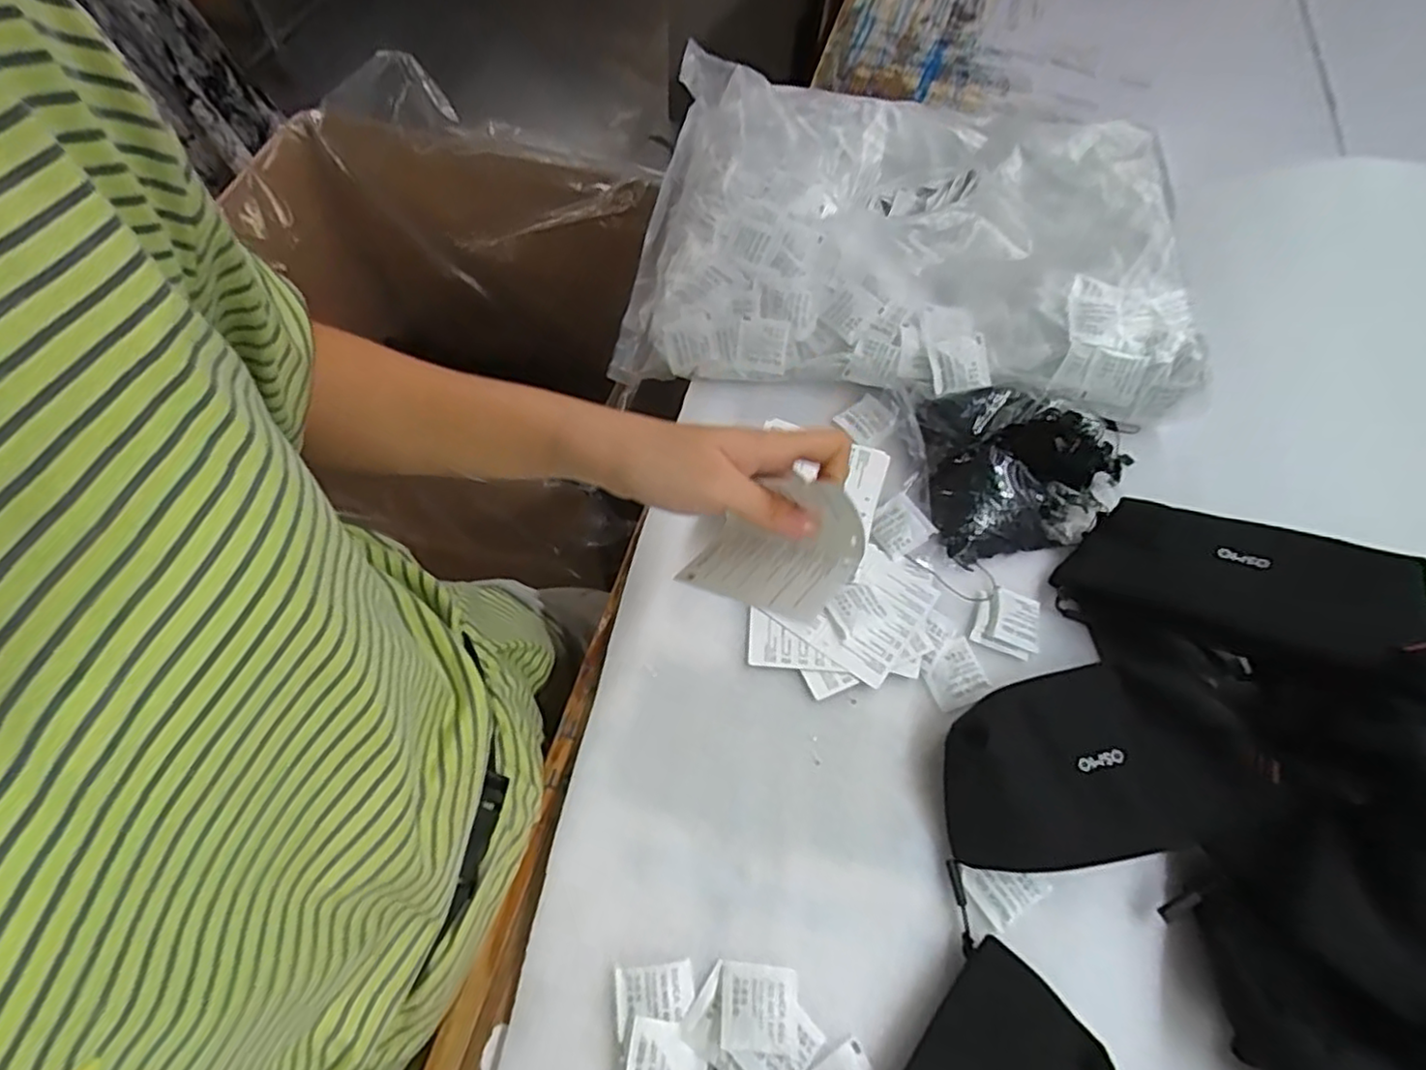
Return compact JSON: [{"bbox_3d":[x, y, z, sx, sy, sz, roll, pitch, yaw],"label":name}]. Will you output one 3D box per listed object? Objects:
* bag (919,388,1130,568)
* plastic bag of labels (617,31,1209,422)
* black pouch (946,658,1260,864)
[{"bbox_3d":[0.232,-0.048,0.506,0.141,0.050,0.114,-2,61,-4],"label":"bag"},{"bbox_3d":[0.166,-0.261,0.611,0.448,0.104,0.349,10,61,3],"label":"plastic bag of labels"},{"bbox_3d":[0.217,0.131,0.398,0.166,0.025,0.101,-9,65,1],"label":"black pouch"}]

